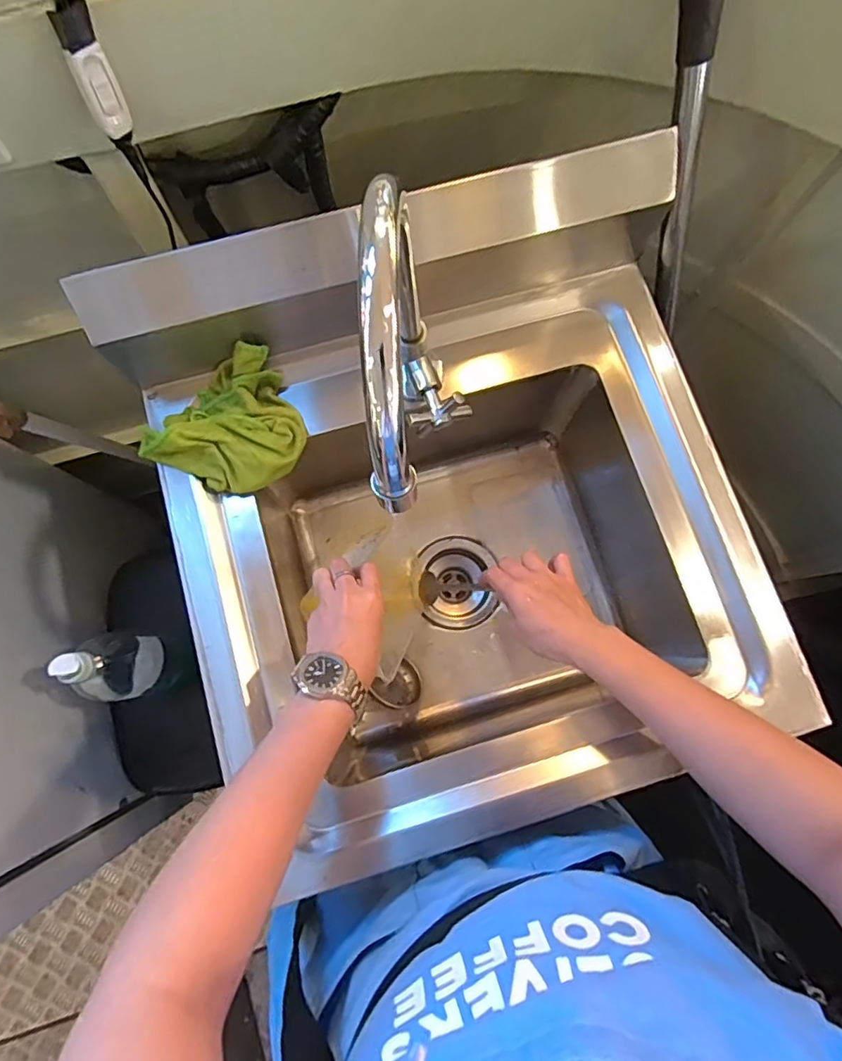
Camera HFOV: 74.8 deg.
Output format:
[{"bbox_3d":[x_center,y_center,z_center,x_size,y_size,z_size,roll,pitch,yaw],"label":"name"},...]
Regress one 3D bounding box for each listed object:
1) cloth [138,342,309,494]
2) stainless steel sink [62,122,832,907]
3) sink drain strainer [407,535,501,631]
[{"bbox_3d":[-0.169,-0.093,0.502,0.115,0.043,0.137,40,81,6],"label":"cloth"},{"bbox_3d":[0.032,0.000,0.582,0.505,0.277,0.474,-17,80,-4],"label":"stainless steel sink"},{"bbox_3d":[0.041,0.070,0.721,0.104,0.058,0.115,-2,79,-1],"label":"sink drain strainer"}]

